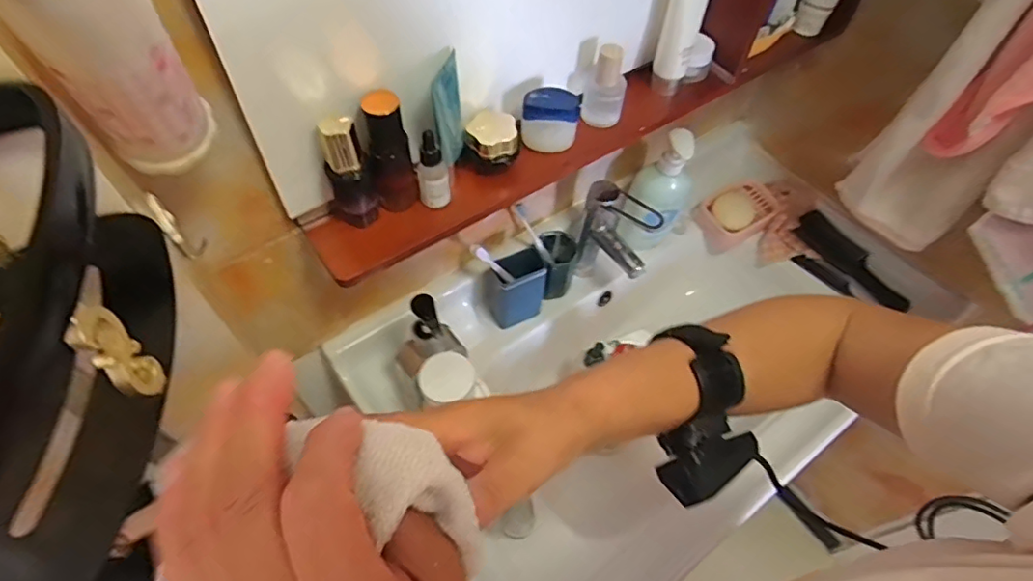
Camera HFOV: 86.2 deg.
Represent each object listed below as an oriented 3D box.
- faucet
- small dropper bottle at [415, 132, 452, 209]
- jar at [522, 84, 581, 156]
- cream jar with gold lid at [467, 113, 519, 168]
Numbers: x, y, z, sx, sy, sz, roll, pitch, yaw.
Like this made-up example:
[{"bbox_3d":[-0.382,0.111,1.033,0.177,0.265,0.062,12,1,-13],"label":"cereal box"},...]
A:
[{"bbox_3d":[0.138,-0.066,0.813,0.118,0.160,0.072,25,58,14],"label":"faucet"},{"bbox_3d":[-0.080,-0.115,0.532,0.030,0.086,0.026,-7,56,-7],"label":"small dropper bottle"},{"bbox_3d":[0.037,-0.182,0.591,0.058,0.061,0.036,11,56,5],"label":"jar"},{"bbox_3d":[-0.024,-0.158,0.582,0.055,0.037,0.060,1,56,-2],"label":"cream jar with gold lid"}]

